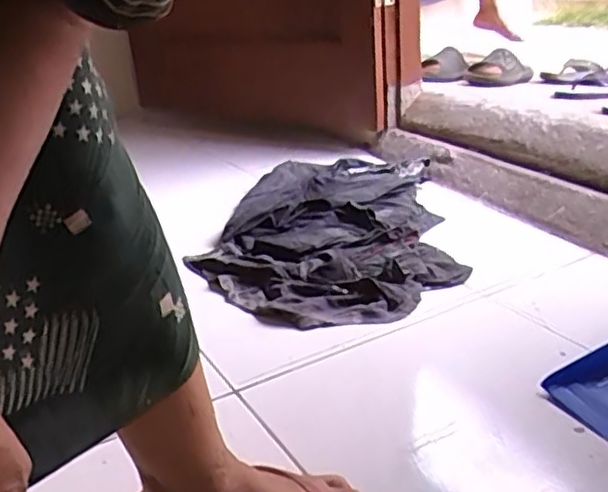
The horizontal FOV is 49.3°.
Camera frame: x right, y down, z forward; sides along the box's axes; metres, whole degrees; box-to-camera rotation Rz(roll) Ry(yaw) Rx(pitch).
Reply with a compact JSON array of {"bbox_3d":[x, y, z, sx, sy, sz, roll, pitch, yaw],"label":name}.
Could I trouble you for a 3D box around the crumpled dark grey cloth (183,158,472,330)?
[{"bbox_3d":[0.033,-0.039,1.189,0.424,0.058,0.622,-3,24,1],"label":"crumpled dark grey cloth"}]

